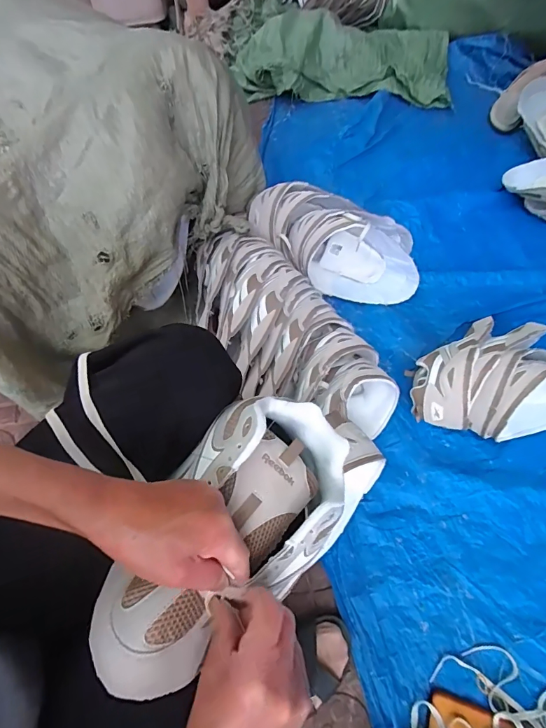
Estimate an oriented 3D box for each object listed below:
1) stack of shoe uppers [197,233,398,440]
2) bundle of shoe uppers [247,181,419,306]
[{"bbox_3d":[0.030,-0.061,0.714,0.459,0.134,0.194,45,69,9],"label":"stack of shoe uppers"},{"bbox_3d":[0.133,-0.244,0.829,0.370,0.146,0.141,26,60,-13],"label":"bundle of shoe uppers"}]

